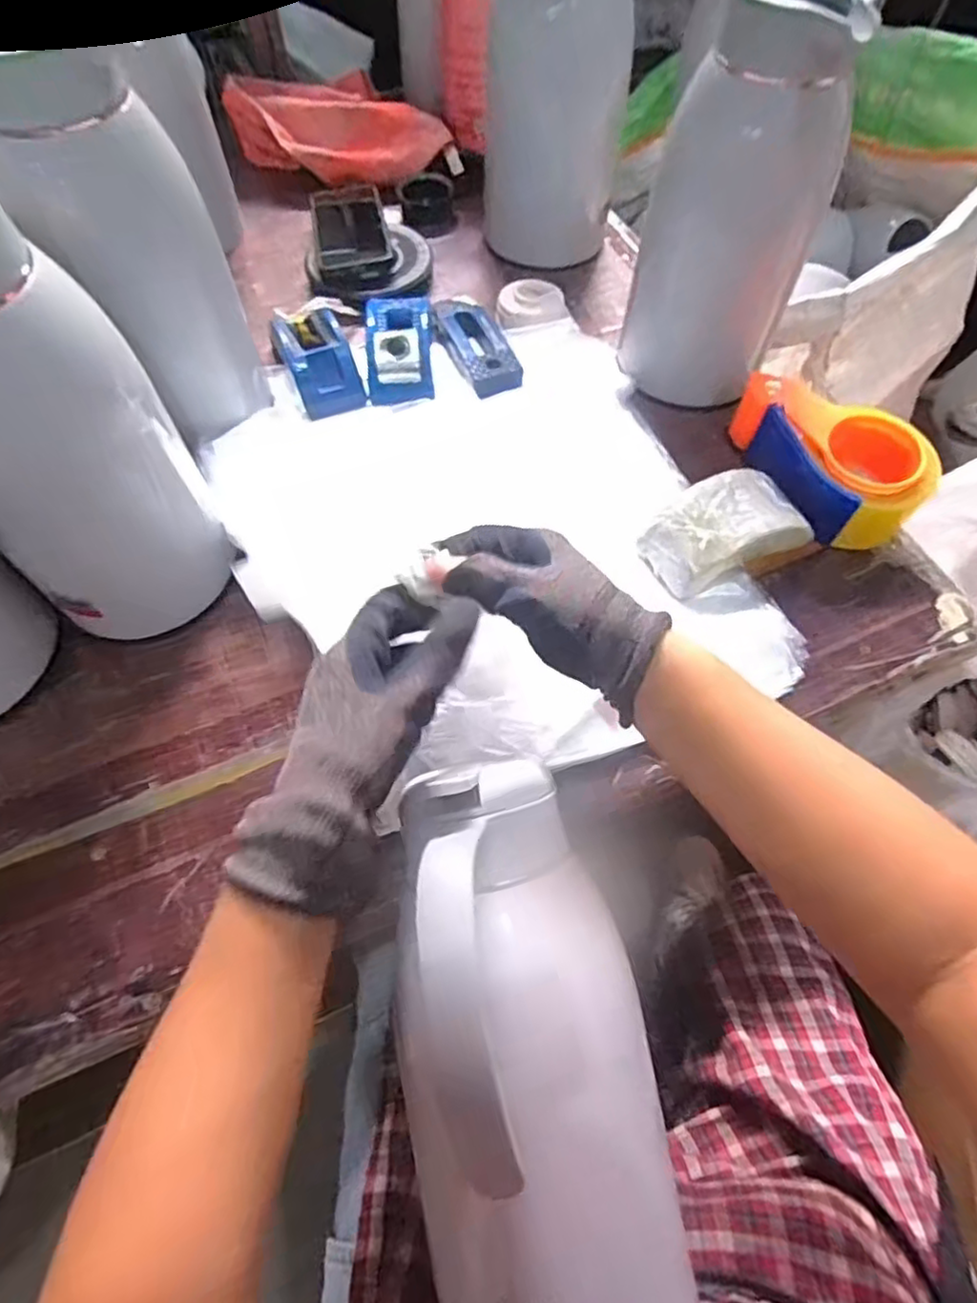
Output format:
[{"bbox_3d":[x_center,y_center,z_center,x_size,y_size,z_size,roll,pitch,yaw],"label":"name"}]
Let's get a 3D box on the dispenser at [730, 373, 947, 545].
[{"bbox_3d":[0.281,-0.165,0.556,0.097,0.066,0.160,-30,66,-15],"label":"dispenser"}]

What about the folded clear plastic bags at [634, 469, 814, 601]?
[{"bbox_3d":[0.182,-0.091,0.521,0.116,0.057,0.068,-21,64,-11],"label":"folded clear plastic bags"}]

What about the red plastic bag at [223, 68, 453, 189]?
[{"bbox_3d":[-0.179,-0.622,0.788,0.250,0.057,0.136,16,63,9],"label":"red plastic bag"}]

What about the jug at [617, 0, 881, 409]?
[{"bbox_3d":[0.196,-0.355,0.535,0.136,0.268,0.123,11,62,6],"label":"jug"}]

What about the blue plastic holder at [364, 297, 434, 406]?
[{"bbox_3d":[-0.082,-0.292,0.625,0.065,0.051,0.116,-5,62,-3],"label":"blue plastic holder"}]

